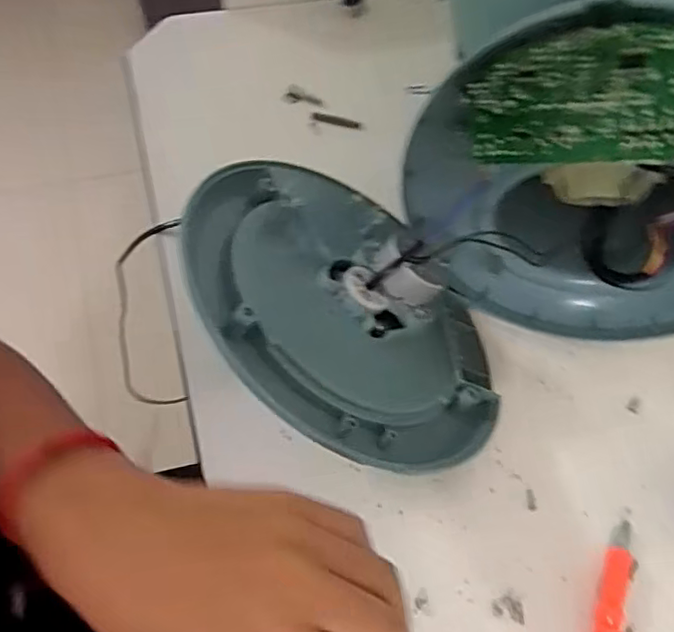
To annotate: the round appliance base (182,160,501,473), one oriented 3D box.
[{"bbox_3d":[0.017,-0.014,0.389,0.236,0.047,0.207,43,46,-1],"label":"round appliance base"}]

